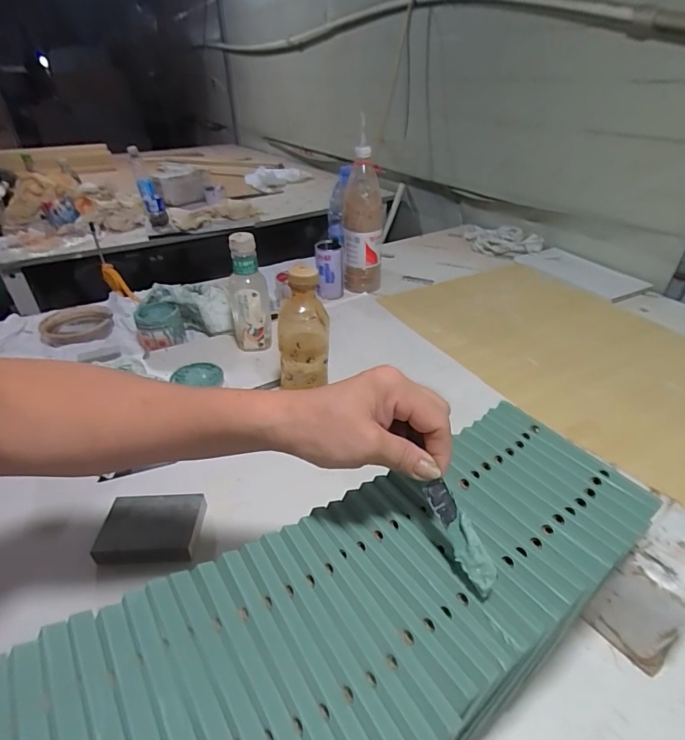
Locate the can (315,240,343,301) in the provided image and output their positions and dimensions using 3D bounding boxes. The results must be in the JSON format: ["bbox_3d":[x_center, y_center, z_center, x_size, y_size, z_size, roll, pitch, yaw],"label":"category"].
[{"bbox_3d":[-0.029,-0.224,0.960,0.060,0.129,0.059,-1,36,1],"label":"can"}]

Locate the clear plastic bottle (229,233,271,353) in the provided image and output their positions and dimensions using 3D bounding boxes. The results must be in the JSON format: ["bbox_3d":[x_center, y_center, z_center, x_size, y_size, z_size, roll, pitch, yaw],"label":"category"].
[{"bbox_3d":[-0.162,-0.126,0.727,0.067,0.208,0.060,-11,37,-13],"label":"clear plastic bottle"}]

